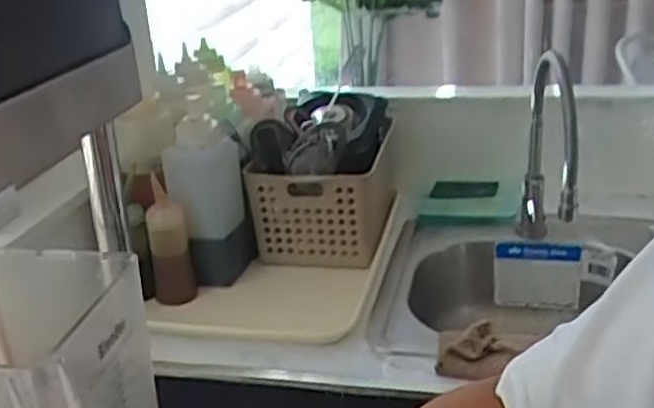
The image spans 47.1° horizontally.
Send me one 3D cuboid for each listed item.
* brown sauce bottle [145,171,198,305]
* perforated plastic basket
[{"bbox_3d":[-0.209,0.053,0.993,0.052,0.153,0.061,-9,24,-11],"label":"brown sauce bottle"},{"bbox_3d":[0.001,-0.012,1.096,0.171,0.143,0.217,3,24,16],"label":"perforated plastic basket"}]

